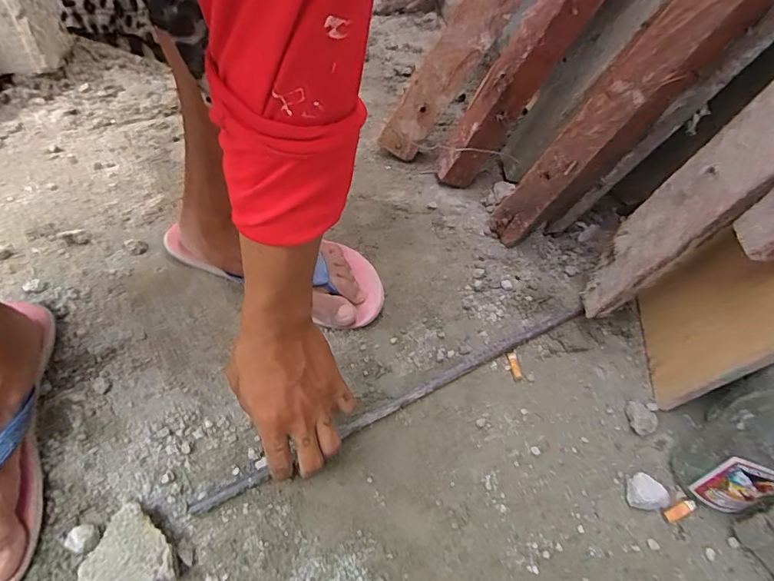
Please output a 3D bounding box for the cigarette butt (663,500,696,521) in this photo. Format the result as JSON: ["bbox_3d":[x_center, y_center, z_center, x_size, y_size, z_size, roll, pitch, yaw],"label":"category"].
[{"bbox_3d":[0.257,0.193,0.409,0.028,0.009,0.010,-13,52,-19],"label":"cigarette butt"}]

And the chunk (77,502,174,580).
[{"bbox_3d":[-0.193,0.199,0.340,0.060,0.024,0.062,-31,60,-30],"label":"chunk"}]

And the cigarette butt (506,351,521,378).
[{"bbox_3d":[0.134,0.078,0.491,0.010,0.004,0.031,0,49,-9],"label":"cigarette butt"}]

